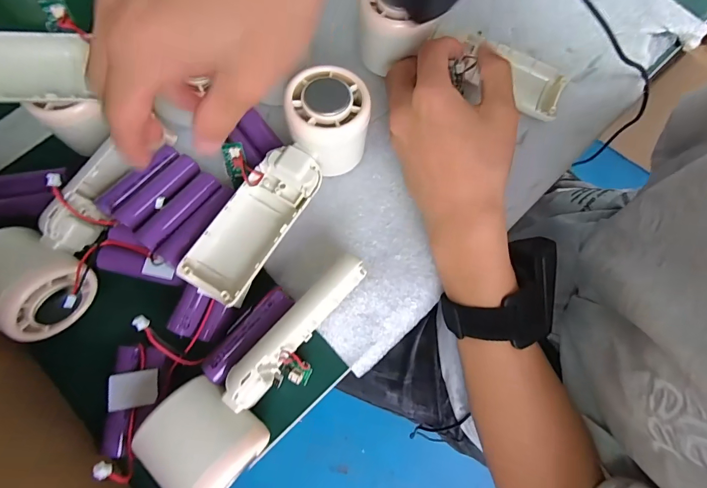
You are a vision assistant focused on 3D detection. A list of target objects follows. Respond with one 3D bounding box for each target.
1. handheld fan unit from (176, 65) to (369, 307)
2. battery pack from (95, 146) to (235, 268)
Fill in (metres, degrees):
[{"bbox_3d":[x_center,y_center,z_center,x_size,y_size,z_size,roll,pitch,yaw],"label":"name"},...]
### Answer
[{"bbox_3d":[-0.043,-0.037,0.260,0.057,0.053,0.167,28,79,6],"label":"handheld fan unit"},{"bbox_3d":[-0.126,-0.029,0.267,0.067,0.017,0.063,33,77,10],"label":"battery pack"}]

